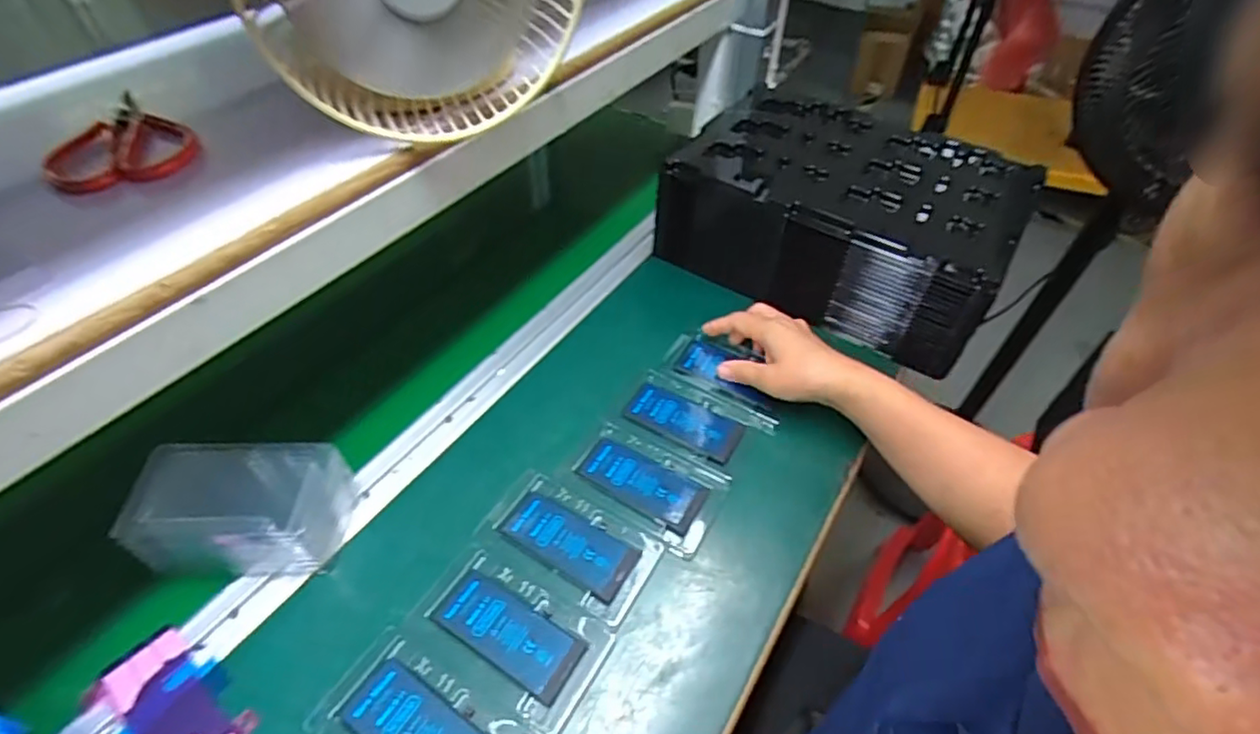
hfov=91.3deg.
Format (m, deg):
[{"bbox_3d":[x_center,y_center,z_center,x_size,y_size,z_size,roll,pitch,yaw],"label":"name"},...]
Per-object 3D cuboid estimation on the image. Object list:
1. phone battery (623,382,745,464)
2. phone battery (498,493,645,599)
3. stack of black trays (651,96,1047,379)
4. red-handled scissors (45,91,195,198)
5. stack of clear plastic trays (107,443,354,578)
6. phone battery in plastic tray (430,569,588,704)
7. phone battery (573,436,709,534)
[{"bbox_3d":[0.046,0.047,0.548,0.101,0.006,0.048,24,51,20],"label":"phone battery"},{"bbox_3d":[-0.047,0.130,0.467,0.104,0.004,0.046,24,51,20],"label":"phone battery"},{"bbox_3d":[0.217,-0.170,0.669,0.357,0.115,0.236,29,53,23],"label":"stack of black trays"},{"bbox_3d":[-0.338,-0.149,0.403,0.083,0.019,0.104,-34,56,-28],"label":"red-handled scissors"},{"bbox_3d":[-0.285,0.104,0.446,0.134,0.057,0.078,-1,47,-3],"label":"stack of clear plastic trays"},{"bbox_3d":[-0.083,0.179,0.420,0.102,0.005,0.044,25,52,20],"label":"phone battery in plastic tray"},{"bbox_3d":[0.009,0.093,0.503,0.102,0.004,0.043,24,51,19],"label":"phone battery"}]

